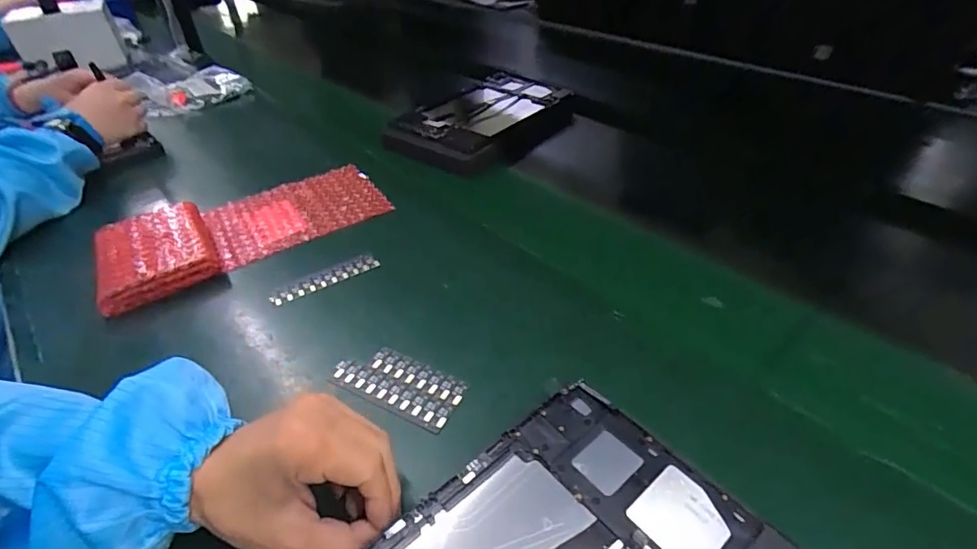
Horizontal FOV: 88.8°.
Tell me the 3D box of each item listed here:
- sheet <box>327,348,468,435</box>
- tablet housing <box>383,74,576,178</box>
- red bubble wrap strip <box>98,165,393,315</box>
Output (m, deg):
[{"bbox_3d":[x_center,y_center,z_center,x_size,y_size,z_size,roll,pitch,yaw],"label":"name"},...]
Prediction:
[{"bbox_3d":[-0.065,0.078,0.358,0.095,0.007,0.042,17,43,24],"label":"sheet"},{"bbox_3d":[-0.001,-0.229,0.731,0.179,0.041,0.280,24,46,28],"label":"tablet housing"},{"bbox_3d":[-0.248,-0.055,0.517,0.272,0.030,0.123,-26,45,-26],"label":"red bubble wrap strip"}]

